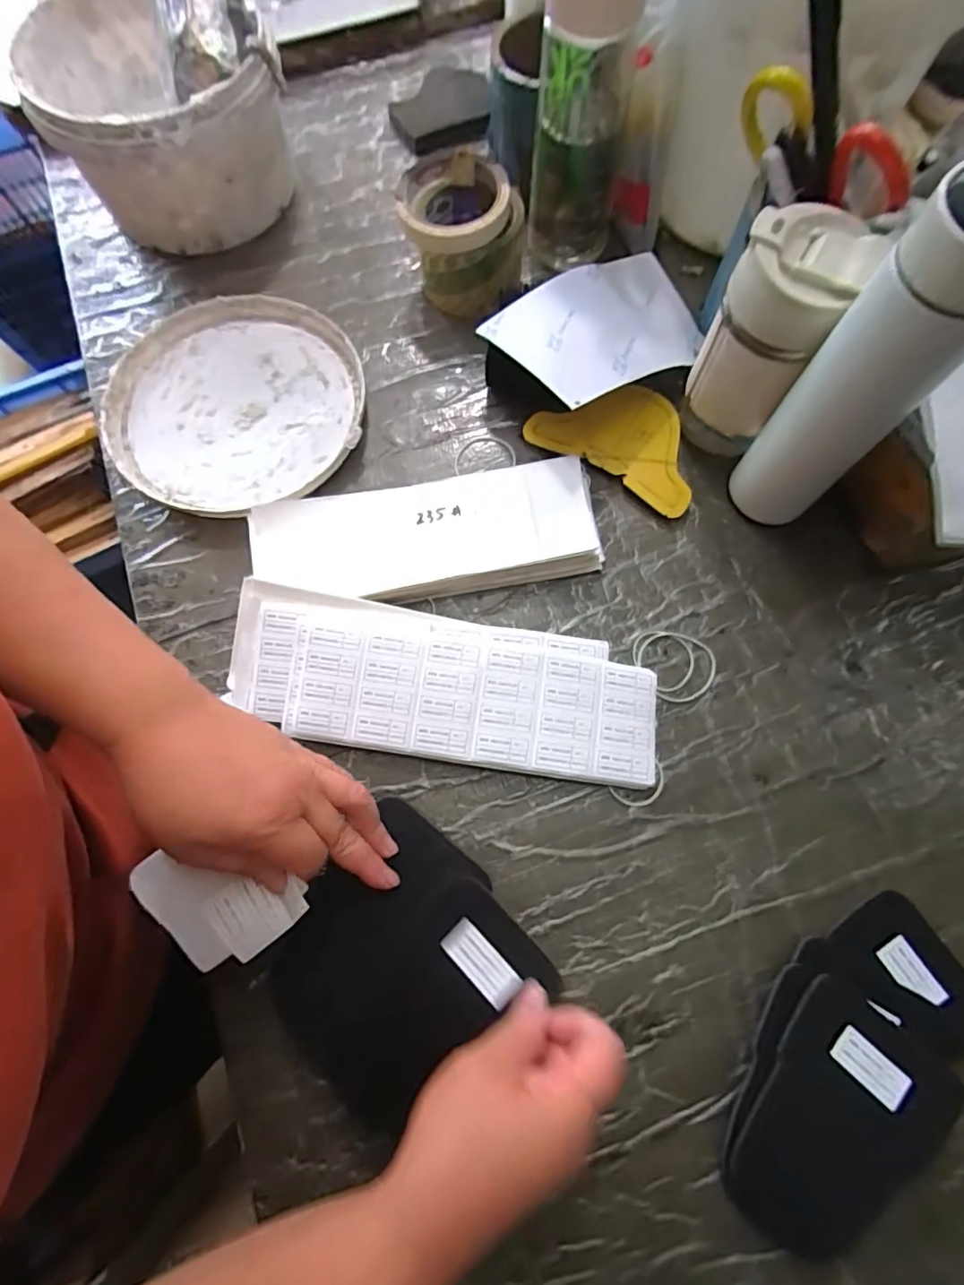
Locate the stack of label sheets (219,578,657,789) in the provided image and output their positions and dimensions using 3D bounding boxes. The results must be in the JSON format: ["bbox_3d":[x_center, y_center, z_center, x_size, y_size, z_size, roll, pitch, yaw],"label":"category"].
[{"bbox_3d":[-0.029,0.031,0.399,0.303,0.029,0.102,8,73,4],"label":"stack of label sheets"}]

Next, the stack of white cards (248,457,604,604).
[{"bbox_3d":[-0.043,-0.081,0.432,0.256,0.028,0.088,-8,73,-1],"label":"stack of white cards"}]

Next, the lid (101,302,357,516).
[{"bbox_3d":[-0.209,-0.202,0.474,0.206,0.021,0.204,0,73,1],"label":"lid"}]

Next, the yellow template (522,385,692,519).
[{"bbox_3d":[0.118,-0.171,0.461,0.142,0.016,0.086,32,76,10],"label":"yellow template"}]

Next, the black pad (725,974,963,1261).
[{"bbox_3d":[0.201,0.278,0.317,0.090,0.017,0.137,39,82,14],"label":"black pad"}]

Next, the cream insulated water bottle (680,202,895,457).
[{"bbox_3d":[0.194,-0.209,0.394,0.075,0.153,0.071,37,77,12],"label":"cream insulated water bottle"}]

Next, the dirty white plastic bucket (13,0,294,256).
[{"bbox_3d":[-0.288,-0.484,0.504,0.190,0.139,0.215,-27,74,-7],"label":"dirty white plastic bucket"}]

